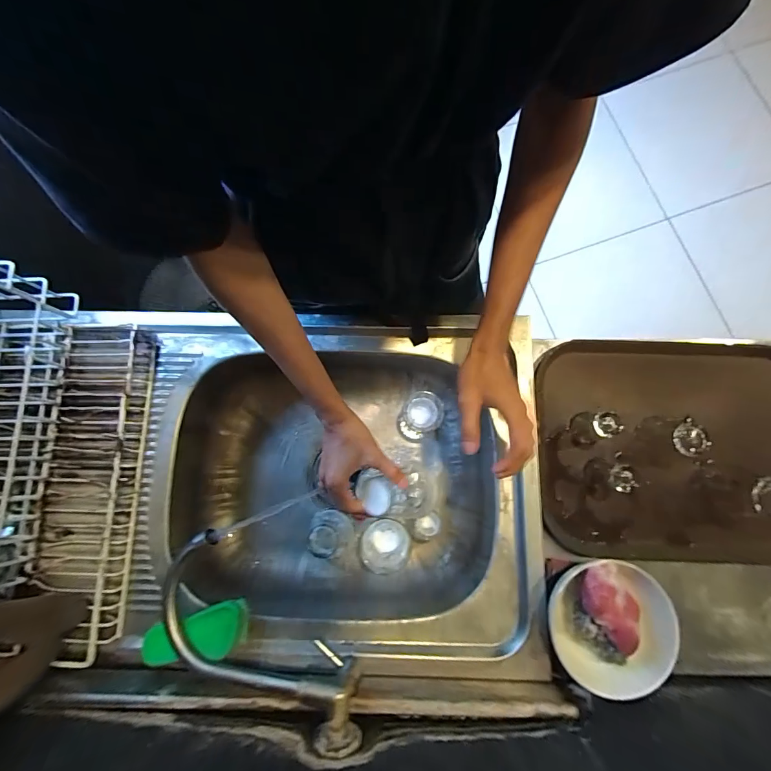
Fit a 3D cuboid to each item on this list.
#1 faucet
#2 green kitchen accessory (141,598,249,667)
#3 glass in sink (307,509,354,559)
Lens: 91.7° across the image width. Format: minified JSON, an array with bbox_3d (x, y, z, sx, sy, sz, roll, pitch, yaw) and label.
[{"bbox_3d":[-0.155,0.298,0.414,0.276,0.074,0.120,39,82,7],"label":"faucet"},{"bbox_3d":[-0.237,0.308,0.463,0.121,0.031,0.051,-10,79,-2],"label":"green kitchen accessory"},{"bbox_3d":[-0.088,0.234,0.598,0.062,0.077,0.064,0,79,0],"label":"glass in sink"}]

